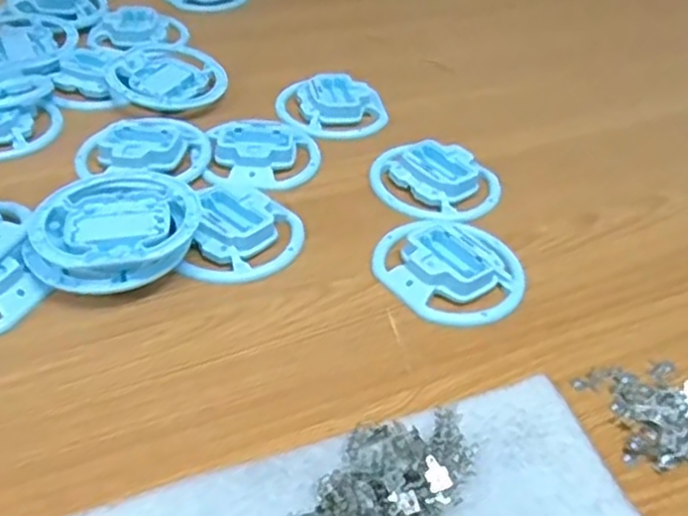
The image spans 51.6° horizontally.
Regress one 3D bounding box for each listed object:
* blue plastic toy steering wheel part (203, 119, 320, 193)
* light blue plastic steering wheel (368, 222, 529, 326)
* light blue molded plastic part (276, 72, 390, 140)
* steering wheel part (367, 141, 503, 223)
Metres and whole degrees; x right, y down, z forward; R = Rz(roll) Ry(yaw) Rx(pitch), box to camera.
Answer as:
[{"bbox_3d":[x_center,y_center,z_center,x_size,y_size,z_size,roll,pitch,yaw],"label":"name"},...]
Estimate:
[{"bbox_3d":[-0.065,-0.083,0.578,0.089,0.021,0.084,1,41,-7],"label":"blue plastic toy steering wheel part"},{"bbox_3d":[0.074,0.003,0.494,0.101,0.021,0.093,4,41,-3],"label":"light blue plastic steering wheel"},{"bbox_3d":[-0.009,-0.137,0.649,0.093,0.021,0.086,4,41,-3],"label":"light blue molded plastic part"},{"bbox_3d":[0.072,-0.064,0.573,0.089,0.021,0.090,4,41,-3],"label":"steering wheel part"}]

